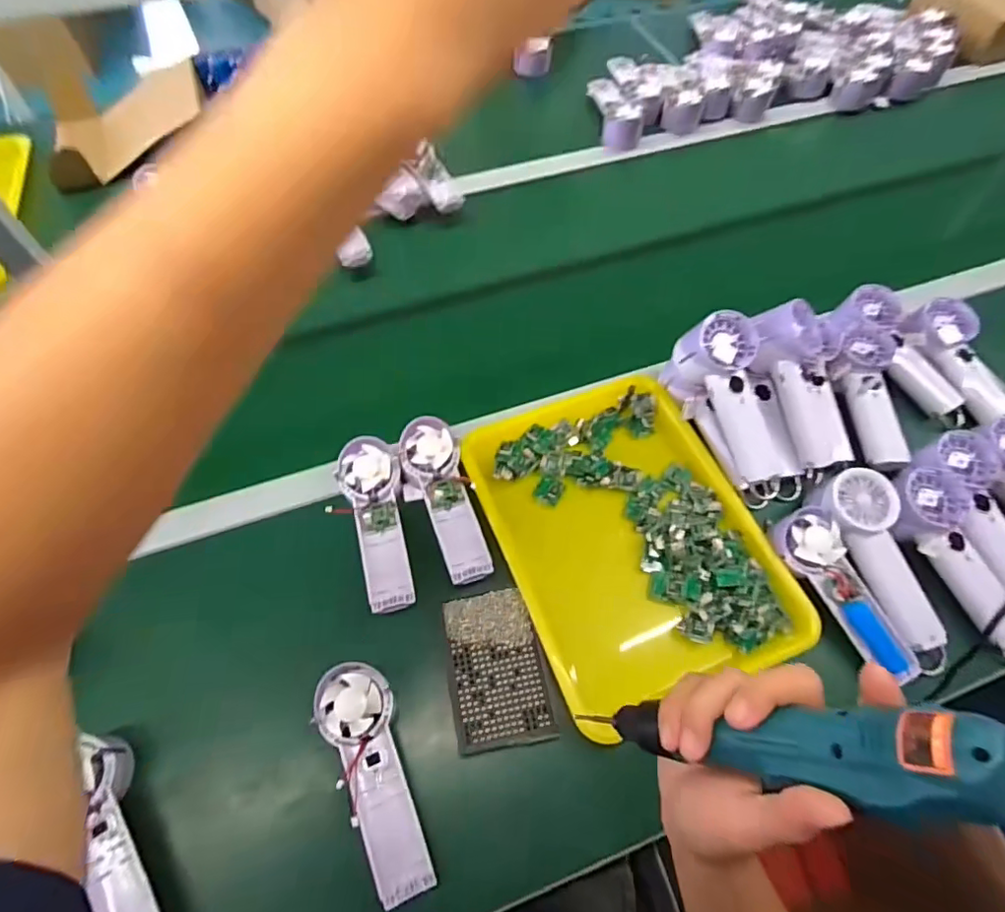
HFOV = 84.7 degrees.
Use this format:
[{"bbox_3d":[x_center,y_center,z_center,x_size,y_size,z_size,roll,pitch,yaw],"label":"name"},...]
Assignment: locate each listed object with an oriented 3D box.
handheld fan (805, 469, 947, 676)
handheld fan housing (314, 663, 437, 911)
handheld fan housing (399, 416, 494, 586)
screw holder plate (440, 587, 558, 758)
[{"bbox_3d":[0.376,0.110,0.540,0.074,0.038,0.192,-14,76,-9],"label":"handheld fan"},{"bbox_3d":[-0.103,0.257,0.449,0.057,0.030,0.176,-23,63,-13],"label":"handheld fan housing"},{"bbox_3d":[-0.064,0.043,0.567,0.066,0.032,0.177,-14,62,-8],"label":"handheld fan housing"},{"bbox_3d":[-0.004,0.194,0.507,0.088,0.015,0.131,-9,61,-6],"label":"screw holder plate"}]

